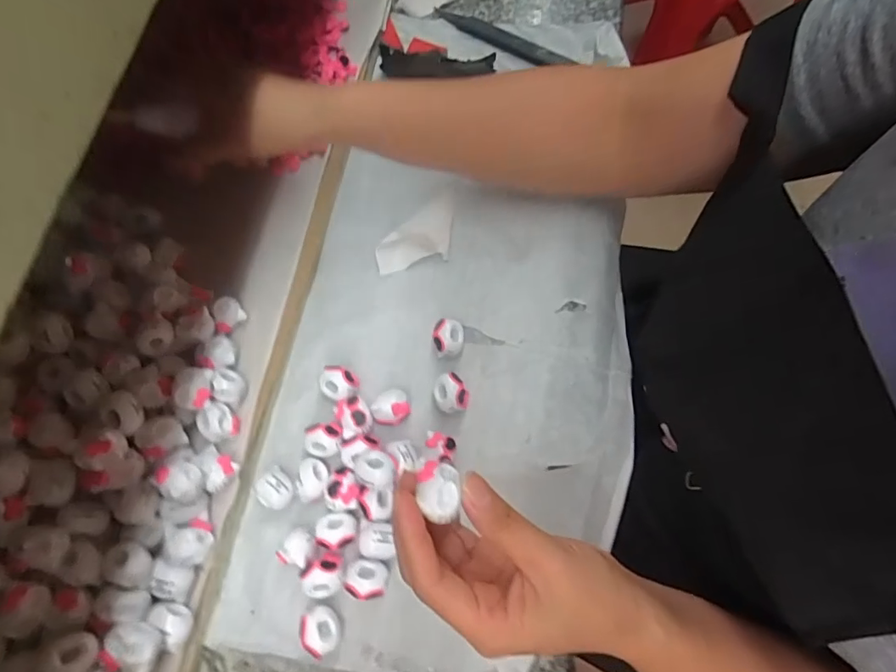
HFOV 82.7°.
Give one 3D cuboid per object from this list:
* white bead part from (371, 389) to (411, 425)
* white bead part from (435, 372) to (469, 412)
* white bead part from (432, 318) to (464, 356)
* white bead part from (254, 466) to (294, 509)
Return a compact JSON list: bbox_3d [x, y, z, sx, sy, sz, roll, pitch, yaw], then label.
[{"bbox_3d":[-0.036,0.047,0.335,0.023,0.019,0.022,0,71,1],"label":"white bead part"},{"bbox_3d":[0.002,0.038,0.337,0.021,0.019,0.023,0,71,1],"label":"white bead part"},{"bbox_3d":[0.000,0.001,0.350,0.021,0.017,0.024,-8,71,-1],"label":"white bead part"},{"bbox_3d":[-0.107,0.096,0.319,0.022,0.017,0.021,0,71,1],"label":"white bead part"}]

